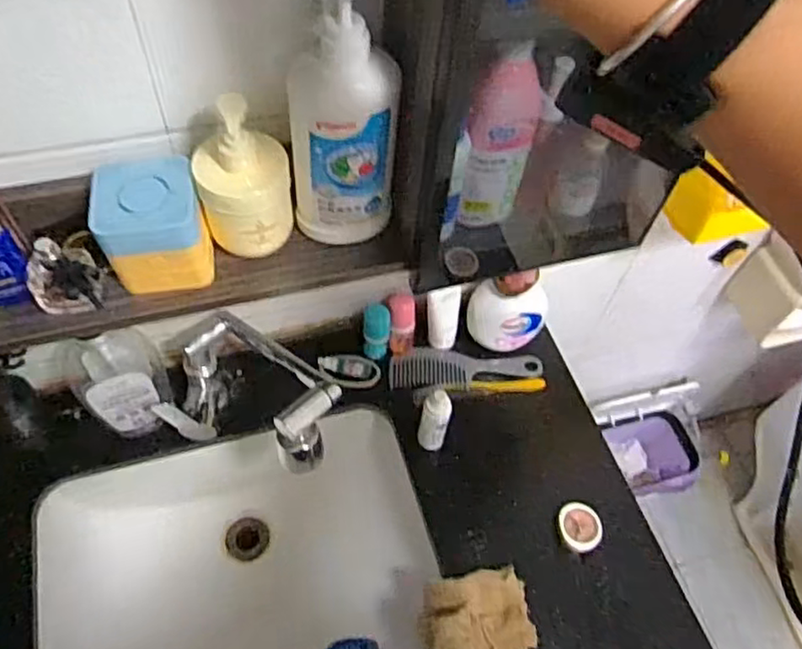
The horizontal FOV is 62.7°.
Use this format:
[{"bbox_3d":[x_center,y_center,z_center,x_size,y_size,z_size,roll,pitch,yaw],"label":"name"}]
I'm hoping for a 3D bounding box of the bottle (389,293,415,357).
[{"bbox_3d":[0.002,0.001,0.862,0.032,0.097,0.030,-6,56,-6],"label":"bottle"}]

